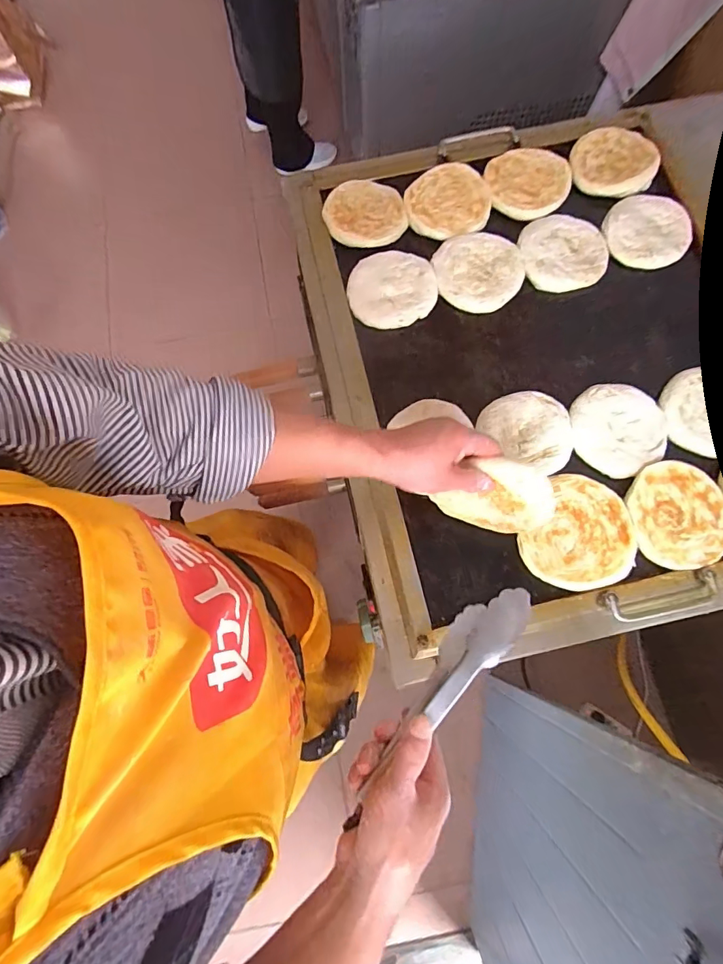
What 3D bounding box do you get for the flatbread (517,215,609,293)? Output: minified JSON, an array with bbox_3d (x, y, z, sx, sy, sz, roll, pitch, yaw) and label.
[{"bbox_3d":[0.294,-0.336,0.662,0.122,0.011,0.116,0,76,1],"label":"flatbread"}]

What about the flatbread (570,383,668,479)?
[{"bbox_3d":[0.331,-0.070,0.592,0.114,0.014,0.117,-1,74,2],"label":"flatbread"}]

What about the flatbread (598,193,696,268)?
[{"bbox_3d":[0.416,-0.363,0.660,0.122,0.013,0.107,-10,74,-1],"label":"flatbread"}]

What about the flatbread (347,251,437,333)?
[{"bbox_3d":[0.044,-0.284,0.672,0.125,0.015,0.120,-11,74,-1],"label":"flatbread"}]

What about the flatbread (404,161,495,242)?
[{"bbox_3d":[0.132,-0.424,0.692,0.127,0.013,0.120,-1,74,2],"label":"flatbread"}]

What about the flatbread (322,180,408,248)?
[{"bbox_3d":[0.007,-0.406,0.697,0.122,0.020,0.105,30,77,10],"label":"flatbread"}]

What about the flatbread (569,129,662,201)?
[{"bbox_3d":[0.380,-0.484,0.687,0.121,0.014,0.125,-1,74,2],"label":"flatbread"}]

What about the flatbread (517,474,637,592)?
[{"bbox_3d":[0.259,0.060,0.556,0.132,0.011,0.135,-10,74,-1],"label":"flatbread"}]

